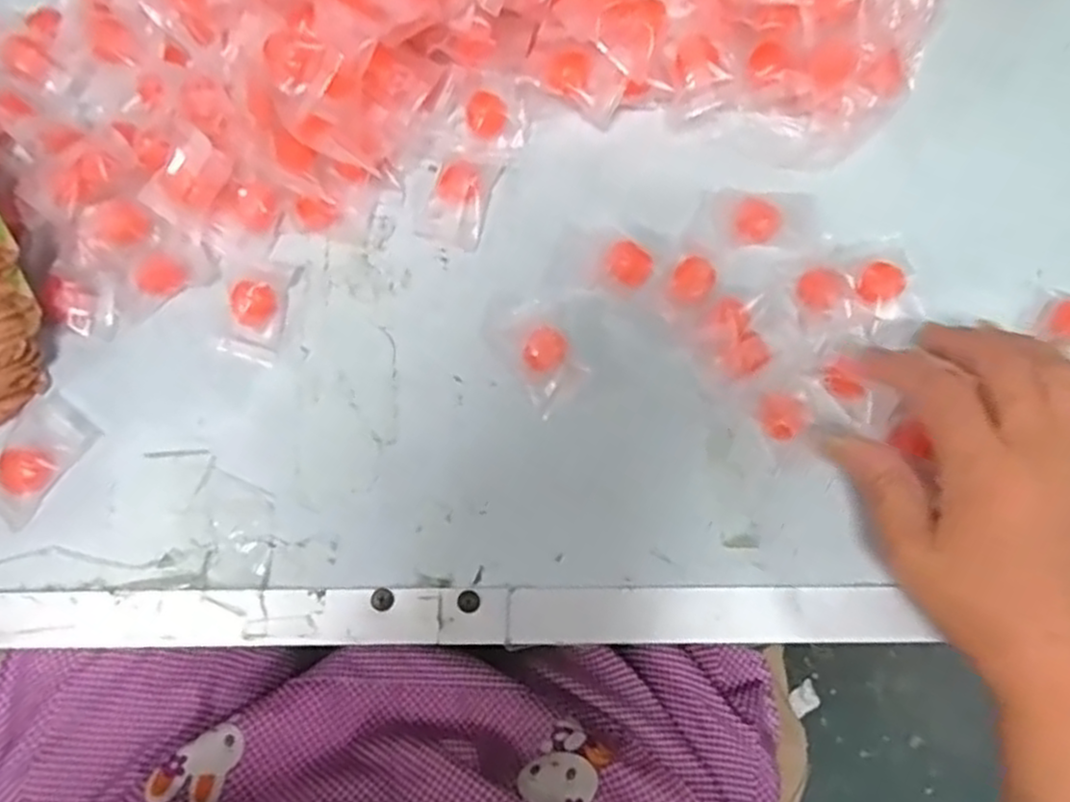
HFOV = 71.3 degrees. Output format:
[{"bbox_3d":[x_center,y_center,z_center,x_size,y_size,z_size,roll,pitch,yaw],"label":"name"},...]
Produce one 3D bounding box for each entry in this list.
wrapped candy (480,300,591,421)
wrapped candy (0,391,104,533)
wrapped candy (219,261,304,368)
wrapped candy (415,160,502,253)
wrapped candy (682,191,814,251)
[{"bbox_3d":[0.000,-0.025,0.356,0.031,0.010,0.056,-36,80,-7],"label":"wrapped candy"},{"bbox_3d":[-0.234,0.027,0.346,0.034,0.014,0.056,34,80,7],"label":"wrapped candy"},{"bbox_3d":[-0.134,-0.044,0.355,0.026,0.019,0.047,12,78,2],"label":"wrapped candy"},{"bbox_3d":[-0.039,-0.099,0.370,0.032,0.014,0.041,14,79,3],"label":"wrapped candy"},{"bbox_3d":[0.107,-0.091,0.369,0.063,0.012,0.031,-2,78,0],"label":"wrapped candy"}]

